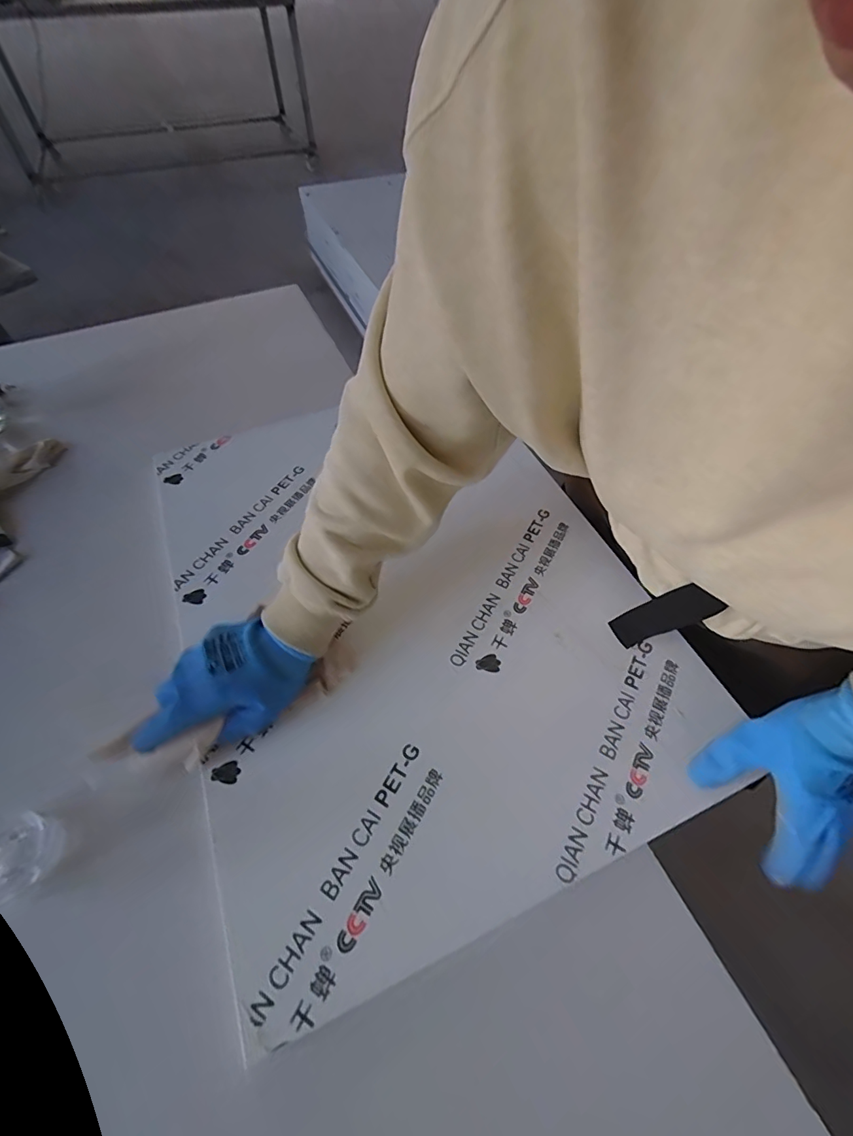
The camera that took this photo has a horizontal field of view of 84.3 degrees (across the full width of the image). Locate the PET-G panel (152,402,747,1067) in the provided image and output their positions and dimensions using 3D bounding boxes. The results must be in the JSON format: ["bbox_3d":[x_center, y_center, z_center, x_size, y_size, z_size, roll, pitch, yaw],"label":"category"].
[{"bbox_3d":[-0.032,0.015,0.524,0.459,0.025,0.619,-22,58,-13],"label":"PET-G panel"}]

